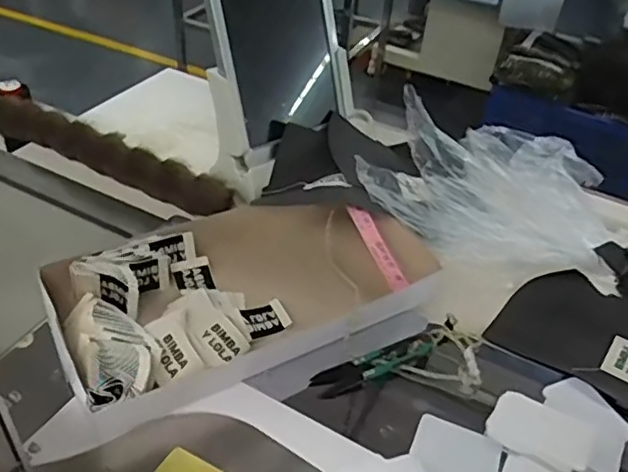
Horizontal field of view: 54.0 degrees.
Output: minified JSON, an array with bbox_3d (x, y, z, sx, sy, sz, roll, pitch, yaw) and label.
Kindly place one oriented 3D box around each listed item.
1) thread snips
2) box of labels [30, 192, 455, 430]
[{"bbox_3d":[0.062,0.099,0.502,0.134,0.017,0.025,-15,44,-24],"label":"thread snips"},{"bbox_3d":[-0.054,0.051,0.531,0.311,0.057,0.172,-15,44,-24],"label":"box of labels"}]

